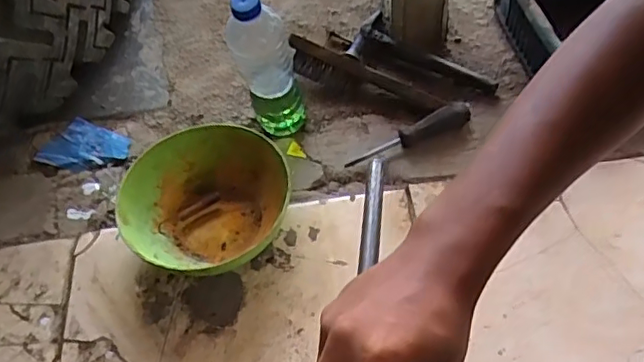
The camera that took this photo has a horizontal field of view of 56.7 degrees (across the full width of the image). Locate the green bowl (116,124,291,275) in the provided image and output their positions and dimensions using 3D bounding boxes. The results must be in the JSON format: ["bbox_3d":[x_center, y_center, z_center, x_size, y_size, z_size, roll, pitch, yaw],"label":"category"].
[{"bbox_3d":[-0.131,0.026,0.704,0.182,0.074,0.177,-2,56,3],"label":"green bowl"}]

